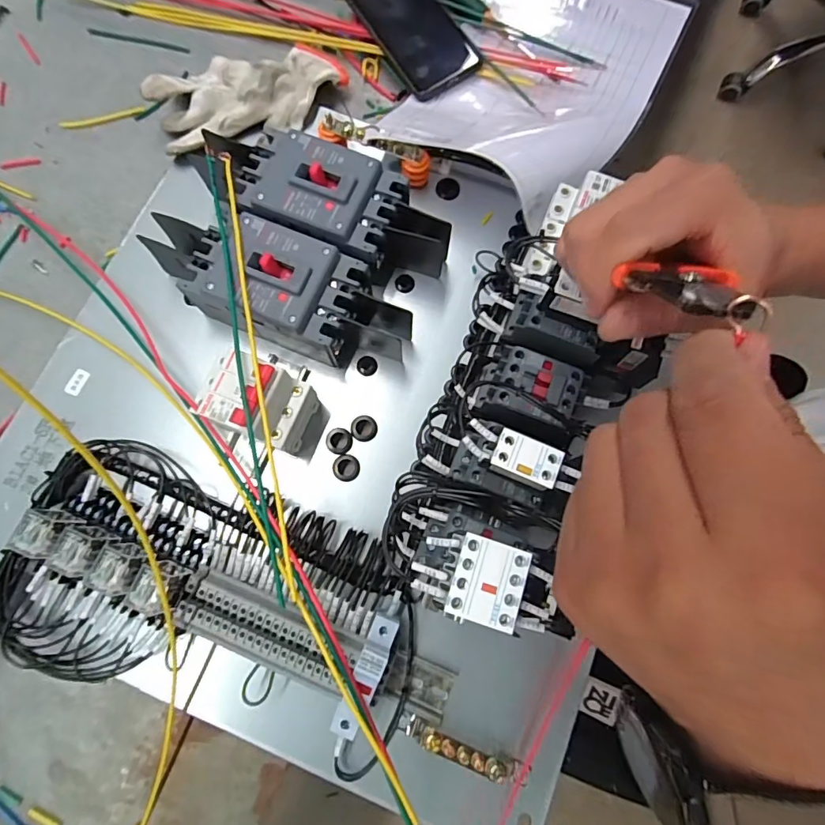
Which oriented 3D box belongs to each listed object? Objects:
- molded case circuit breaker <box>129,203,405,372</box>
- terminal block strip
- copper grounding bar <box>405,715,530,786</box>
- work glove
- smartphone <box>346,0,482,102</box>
[{"bbox_3d":[-0.111,-0.097,0.409,0.207,0.084,0.088,21,78,5],"label":"molded case circuit breaker"},{"bbox_3d":[-0.089,0.154,0.338,0.146,0.052,0.042,19,78,4],"label":"terminal block strip"},{"bbox_3d":[0.040,0.245,0.347,0.093,0.020,0.012,21,78,5],"label":"copper grounding bar"},{"bbox_3d":[-0.159,-0.314,0.479,0.187,0.037,0.100,-19,78,-4],"label":"work glove"},{"bbox_3d":[-0.002,-0.393,0.492,0.081,0.017,0.172,-29,79,-6],"label":"smartphone"}]

